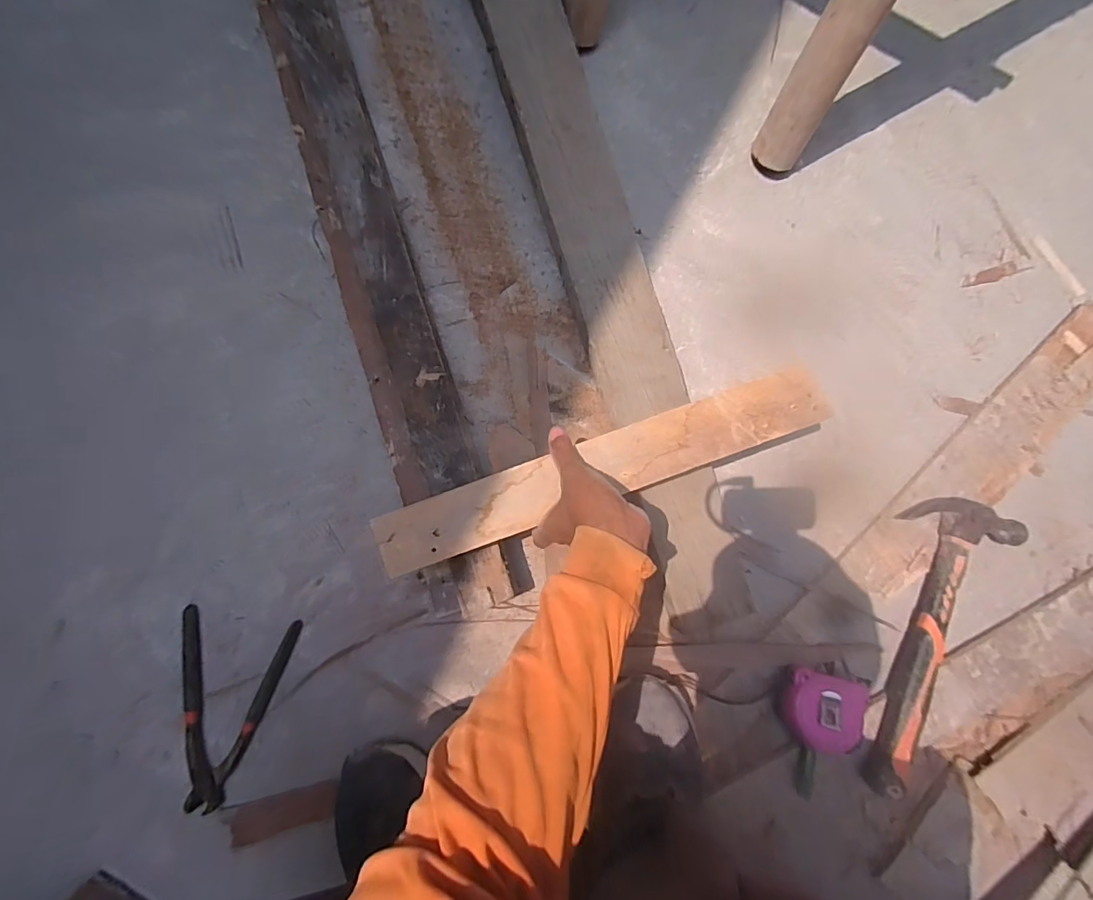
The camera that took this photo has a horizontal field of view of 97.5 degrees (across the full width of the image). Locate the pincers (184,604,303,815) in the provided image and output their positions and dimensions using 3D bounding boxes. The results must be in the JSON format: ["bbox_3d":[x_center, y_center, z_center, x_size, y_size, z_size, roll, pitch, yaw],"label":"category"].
[{"bbox_3d":[-0.370,0.294,0.544,0.130,0.014,0.210,11,85,2],"label":"pincers"}]

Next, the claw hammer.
[{"bbox_3d":[0.427,0.211,0.519,0.116,0.045,0.317,14,85,2],"label":"claw hammer"}]

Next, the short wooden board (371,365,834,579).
[{"bbox_3d":[0.056,0.019,0.475,0.454,0.010,0.062,-19,85,-2],"label":"short wooden board"}]

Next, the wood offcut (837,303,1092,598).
[{"bbox_3d":[0.514,0.007,0.551,0.085,0.024,0.422,44,87,4],"label":"wood offcut"}]

